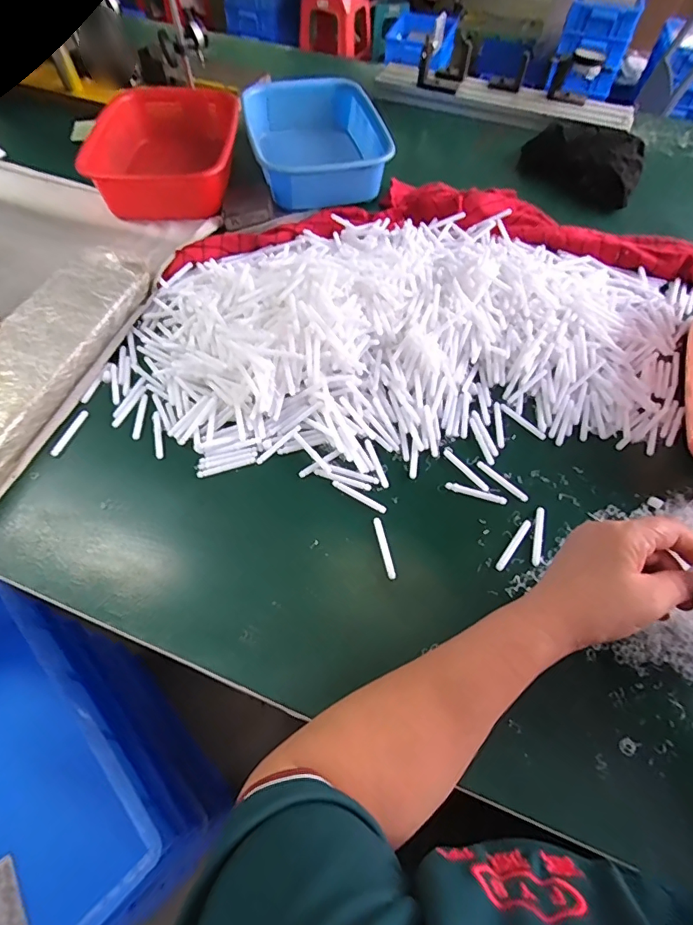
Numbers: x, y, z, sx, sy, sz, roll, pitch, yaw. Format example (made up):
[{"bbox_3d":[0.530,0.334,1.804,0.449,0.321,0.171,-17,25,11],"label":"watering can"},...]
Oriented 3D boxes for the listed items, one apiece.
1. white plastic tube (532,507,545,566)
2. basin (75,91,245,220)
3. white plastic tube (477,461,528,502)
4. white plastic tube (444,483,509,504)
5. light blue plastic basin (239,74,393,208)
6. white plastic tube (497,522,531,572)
[{"bbox_3d":[0.182,0.069,0.443,0.008,0.004,0.061,14,60,8],"label":"white plastic tube"},{"bbox_3d":[-0.278,-0.478,0.747,0.207,0.106,0.257,-9,58,-8],"label":"basin"},{"bbox_3d":[0.158,0.018,0.475,0.059,0.004,0.008,40,67,21],"label":"white plastic tube"},{"bbox_3d":[0.129,0.030,0.467,0.060,0.004,0.008,16,60,9],"label":"white plastic tube"},{"bbox_3d":[-0.054,-0.517,0.763,0.203,0.077,0.254,-11,59,-9],"label":"light blue plastic basin"},{"bbox_3d":[0.158,0.077,0.441,0.007,0.004,0.059,35,65,18],"label":"white plastic tube"}]

